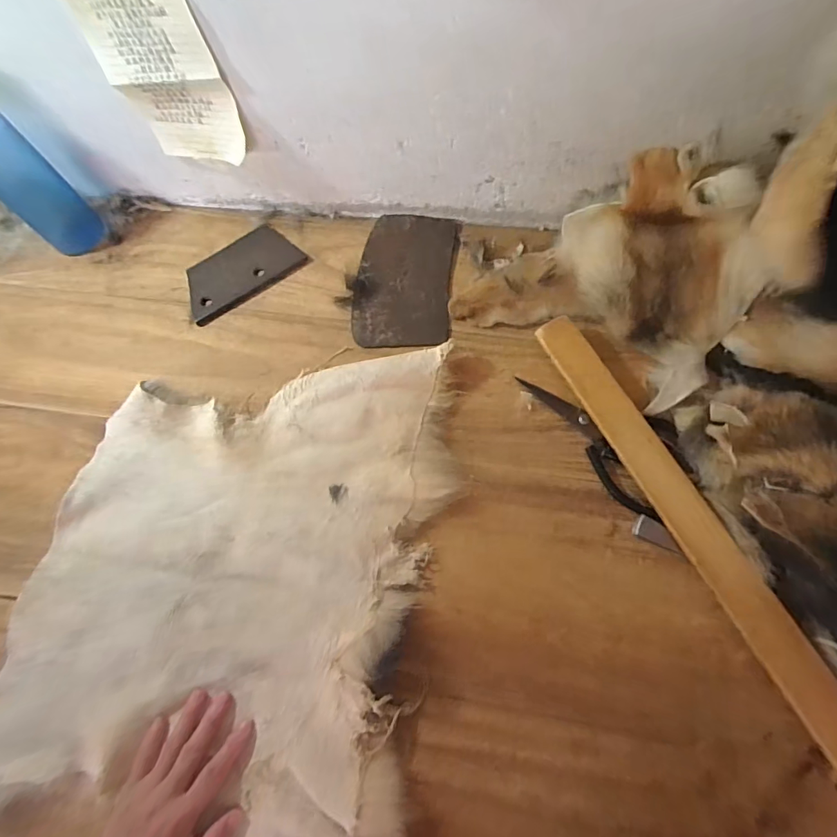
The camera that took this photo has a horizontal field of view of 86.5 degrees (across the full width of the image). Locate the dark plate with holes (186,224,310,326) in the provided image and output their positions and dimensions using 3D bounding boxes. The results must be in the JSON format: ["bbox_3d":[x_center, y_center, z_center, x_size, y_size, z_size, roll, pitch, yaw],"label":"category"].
[{"bbox_3d":[-0.259,-0.214,0.643,0.171,0.011,0.098,-36,70,-11],"label":"dark plate with holes"}]

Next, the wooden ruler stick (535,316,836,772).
[{"bbox_3d":[0.268,0.092,0.453,0.042,0.010,0.492,-34,69,15],"label":"wooden ruler stick"}]

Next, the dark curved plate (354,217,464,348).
[{"bbox_3d":[-0.017,-0.193,0.610,0.131,0.009,0.209,5,68,5],"label":"dark curved plate"}]

